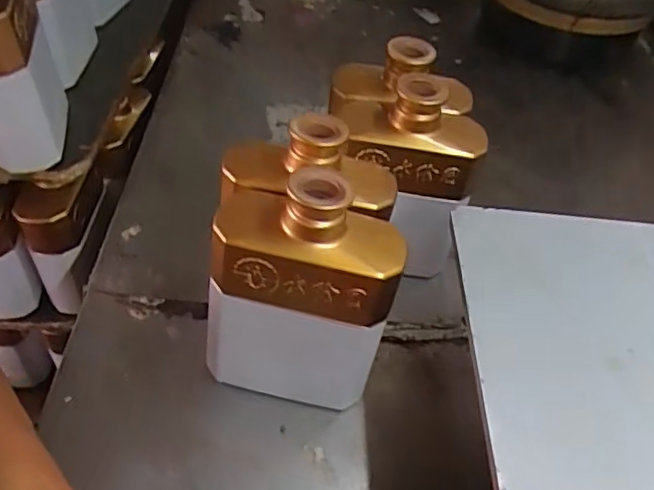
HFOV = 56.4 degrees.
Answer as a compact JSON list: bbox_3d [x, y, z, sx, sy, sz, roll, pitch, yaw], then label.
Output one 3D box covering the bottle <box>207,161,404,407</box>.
[{"bbox_3d":[-0.015,0.030,0.388,0.115,0.157,0.065,9,46,5],"label":"bottle"}]

